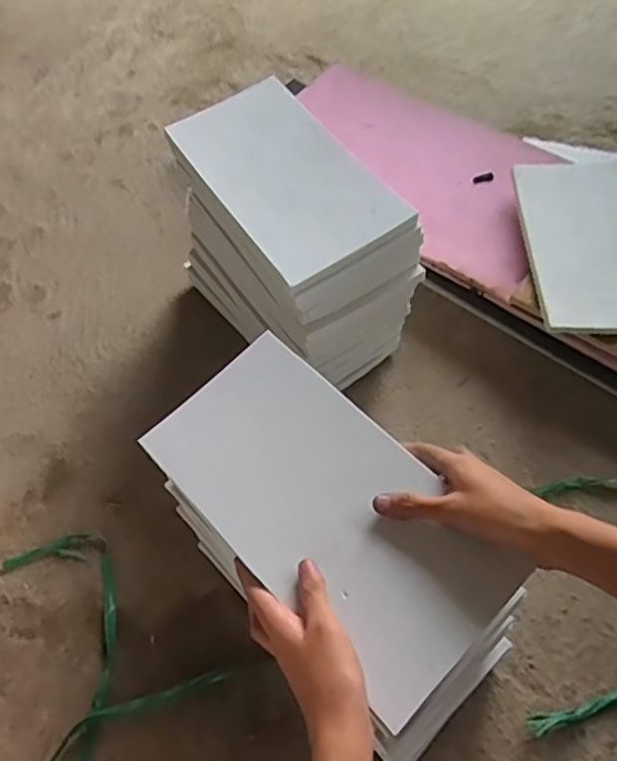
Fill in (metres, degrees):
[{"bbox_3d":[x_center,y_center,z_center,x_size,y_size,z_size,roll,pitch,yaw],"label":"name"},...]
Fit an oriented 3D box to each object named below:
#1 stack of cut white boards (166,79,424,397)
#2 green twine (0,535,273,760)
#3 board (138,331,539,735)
[{"bbox_3d":[-0.024,-0.141,0.704,0.142,0.247,0.276,-31,59,-16],"label":"stack of cut white boards"},{"bbox_3d":[-0.236,0.308,0.549,0.278,0.024,0.309,25,62,20],"label":"green twine"},{"bbox_3d":[0.011,0.086,0.447,0.134,0.009,0.266,-43,66,-11],"label":"board"}]

